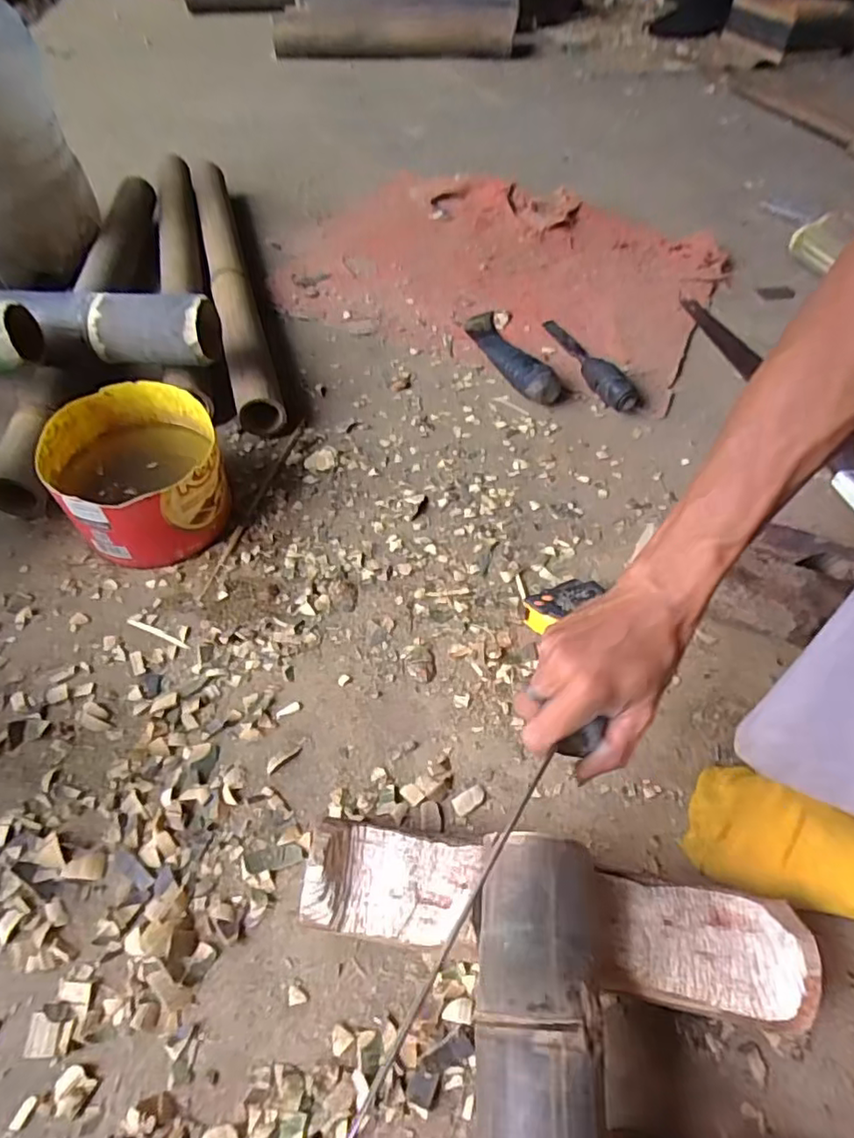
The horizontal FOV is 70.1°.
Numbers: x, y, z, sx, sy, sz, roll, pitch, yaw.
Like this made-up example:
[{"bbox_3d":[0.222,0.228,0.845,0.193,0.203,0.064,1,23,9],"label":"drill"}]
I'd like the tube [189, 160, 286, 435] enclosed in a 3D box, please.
[{"bbox_3d":[-0.282,-0.430,0.868,0.058,0.058,0.666,-12,56,-12],"label":"tube"}]

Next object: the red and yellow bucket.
[{"bbox_3d":[-0.277,-0.089,0.591,0.152,0.095,0.152,-16,57,-14],"label":"red and yellow bucket"}]

